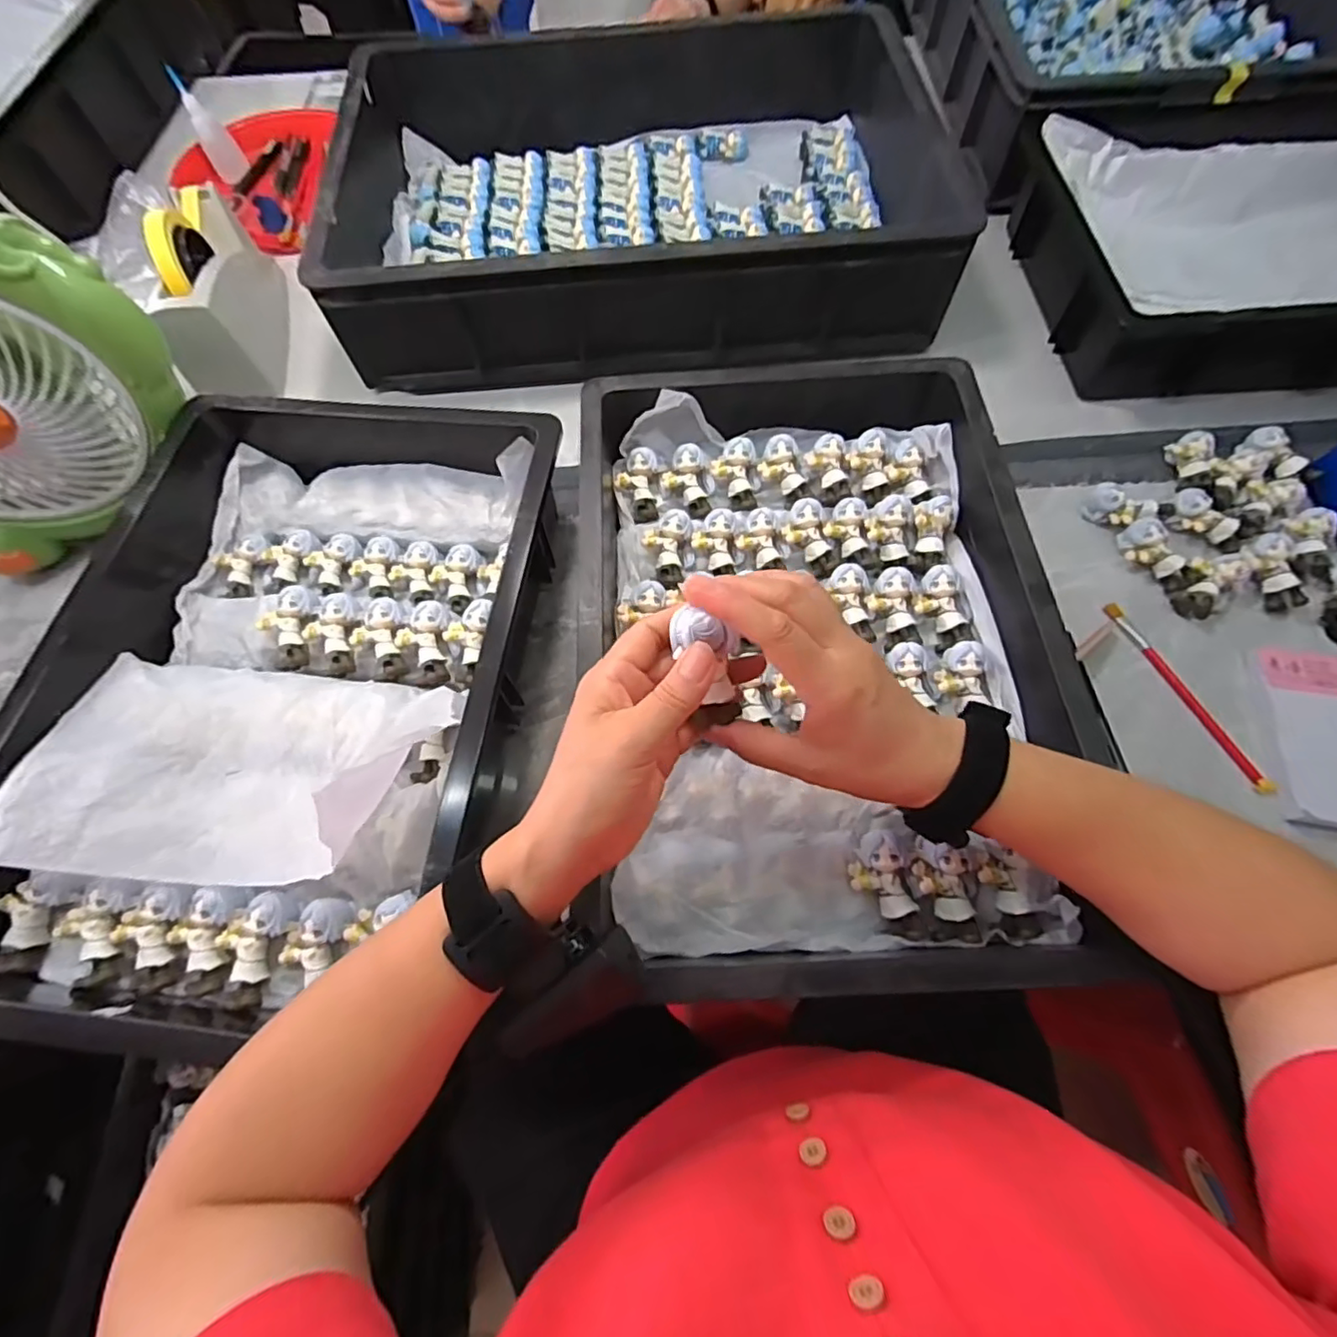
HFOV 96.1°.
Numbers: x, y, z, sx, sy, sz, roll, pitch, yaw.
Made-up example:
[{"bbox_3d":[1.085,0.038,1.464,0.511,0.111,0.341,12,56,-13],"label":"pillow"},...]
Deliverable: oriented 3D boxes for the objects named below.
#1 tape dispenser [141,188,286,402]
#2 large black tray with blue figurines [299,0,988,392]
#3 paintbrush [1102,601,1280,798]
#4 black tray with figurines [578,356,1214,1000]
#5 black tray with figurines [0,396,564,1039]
[{"bbox_3d":[-0.459,-0.386,0.604,0.075,0.120,0.206,-14,66,-5],"label":"tape dispenser"},{"bbox_3d":[-0.036,-0.510,0.646,0.587,0.119,0.410,-6,66,-1],"label":"large black tray with blue figurines"},{"bbox_3d":[0.399,0.016,0.463,0.013,0.013,0.169,-19,67,-7],"label":"paintbrush"},{"bbox_3d":[0.098,-0.028,0.429,0.314,0.071,0.457,-4,66,0],"label":"black tray with figurines"},{"bbox_3d":[-0.278,-0.010,0.430,0.343,0.092,0.461,5,66,4],"label":"black tray with figurines"}]

